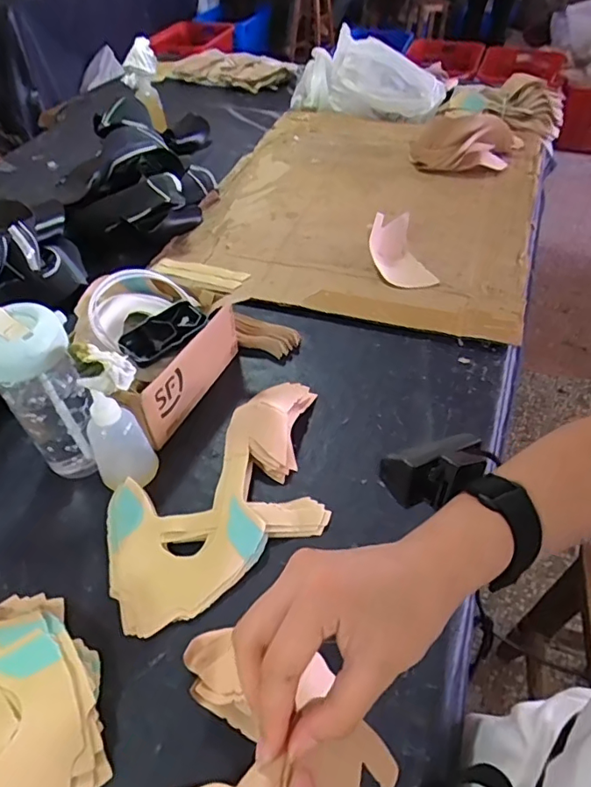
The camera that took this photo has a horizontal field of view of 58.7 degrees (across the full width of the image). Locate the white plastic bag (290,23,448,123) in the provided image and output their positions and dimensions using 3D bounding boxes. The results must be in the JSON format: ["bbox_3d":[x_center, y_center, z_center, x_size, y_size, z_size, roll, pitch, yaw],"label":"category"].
[{"bbox_3d":[0.172,-0.810,1.350,0.410,0.165,0.148,19,51,21],"label":"white plastic bag"}]

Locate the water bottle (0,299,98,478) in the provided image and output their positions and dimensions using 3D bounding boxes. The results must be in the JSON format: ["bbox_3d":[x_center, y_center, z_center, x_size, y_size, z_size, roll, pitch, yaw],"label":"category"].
[{"bbox_3d":[-0.269,0.012,0.581,0.090,0.211,0.087,-22,49,-15],"label":"water bottle"}]

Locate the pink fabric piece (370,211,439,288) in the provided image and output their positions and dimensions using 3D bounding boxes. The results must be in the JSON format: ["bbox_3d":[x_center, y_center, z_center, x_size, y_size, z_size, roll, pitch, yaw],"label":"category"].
[{"bbox_3d":[0.174,-0.228,0.856,0.076,0.072,0.115,-18,48,-12],"label":"pink fabric piece"}]

